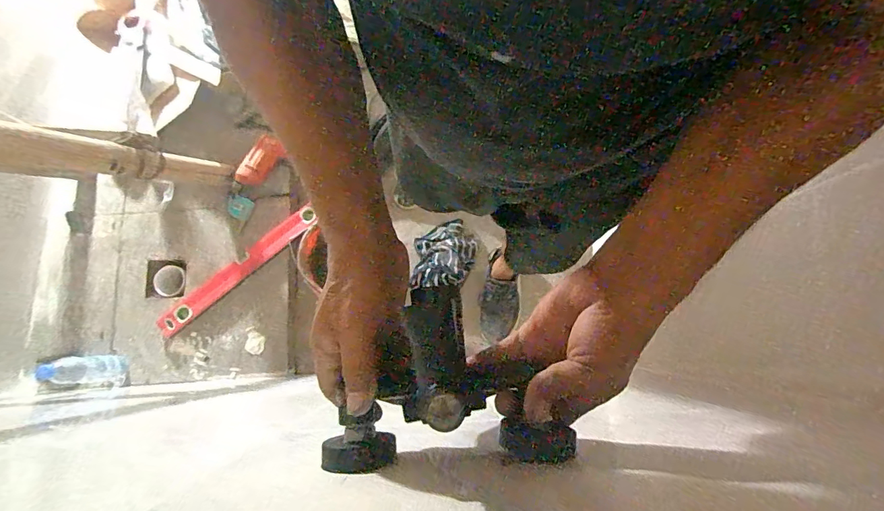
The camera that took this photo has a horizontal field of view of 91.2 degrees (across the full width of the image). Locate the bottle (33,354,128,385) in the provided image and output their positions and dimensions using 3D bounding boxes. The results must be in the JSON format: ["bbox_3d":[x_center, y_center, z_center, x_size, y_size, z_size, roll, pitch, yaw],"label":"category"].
[{"bbox_3d":[-0.913,0.293,1.098,0.072,0.179,0.074,-3,80,0],"label":"bottle"}]

